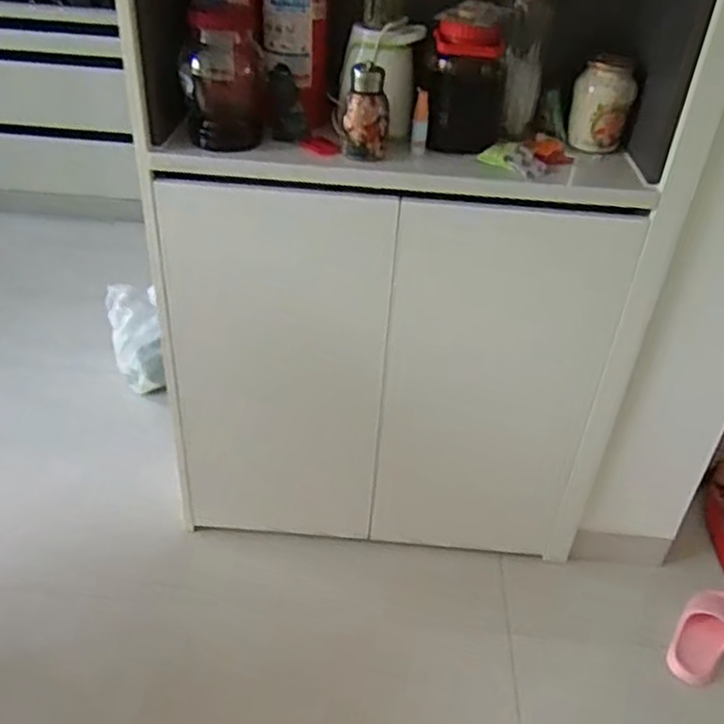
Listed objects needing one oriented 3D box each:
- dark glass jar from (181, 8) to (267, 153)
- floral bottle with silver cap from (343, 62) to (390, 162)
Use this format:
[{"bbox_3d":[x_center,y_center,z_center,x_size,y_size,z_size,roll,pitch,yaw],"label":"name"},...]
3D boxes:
[{"bbox_3d":[-0.219,-0.451,1.166,0.124,0.179,0.124,-2,36,-7],"label":"dark glass jar"},{"bbox_3d":[0.007,-0.388,1.131,0.067,0.139,0.067,4,36,1],"label":"floral bottle with silver cap"}]

